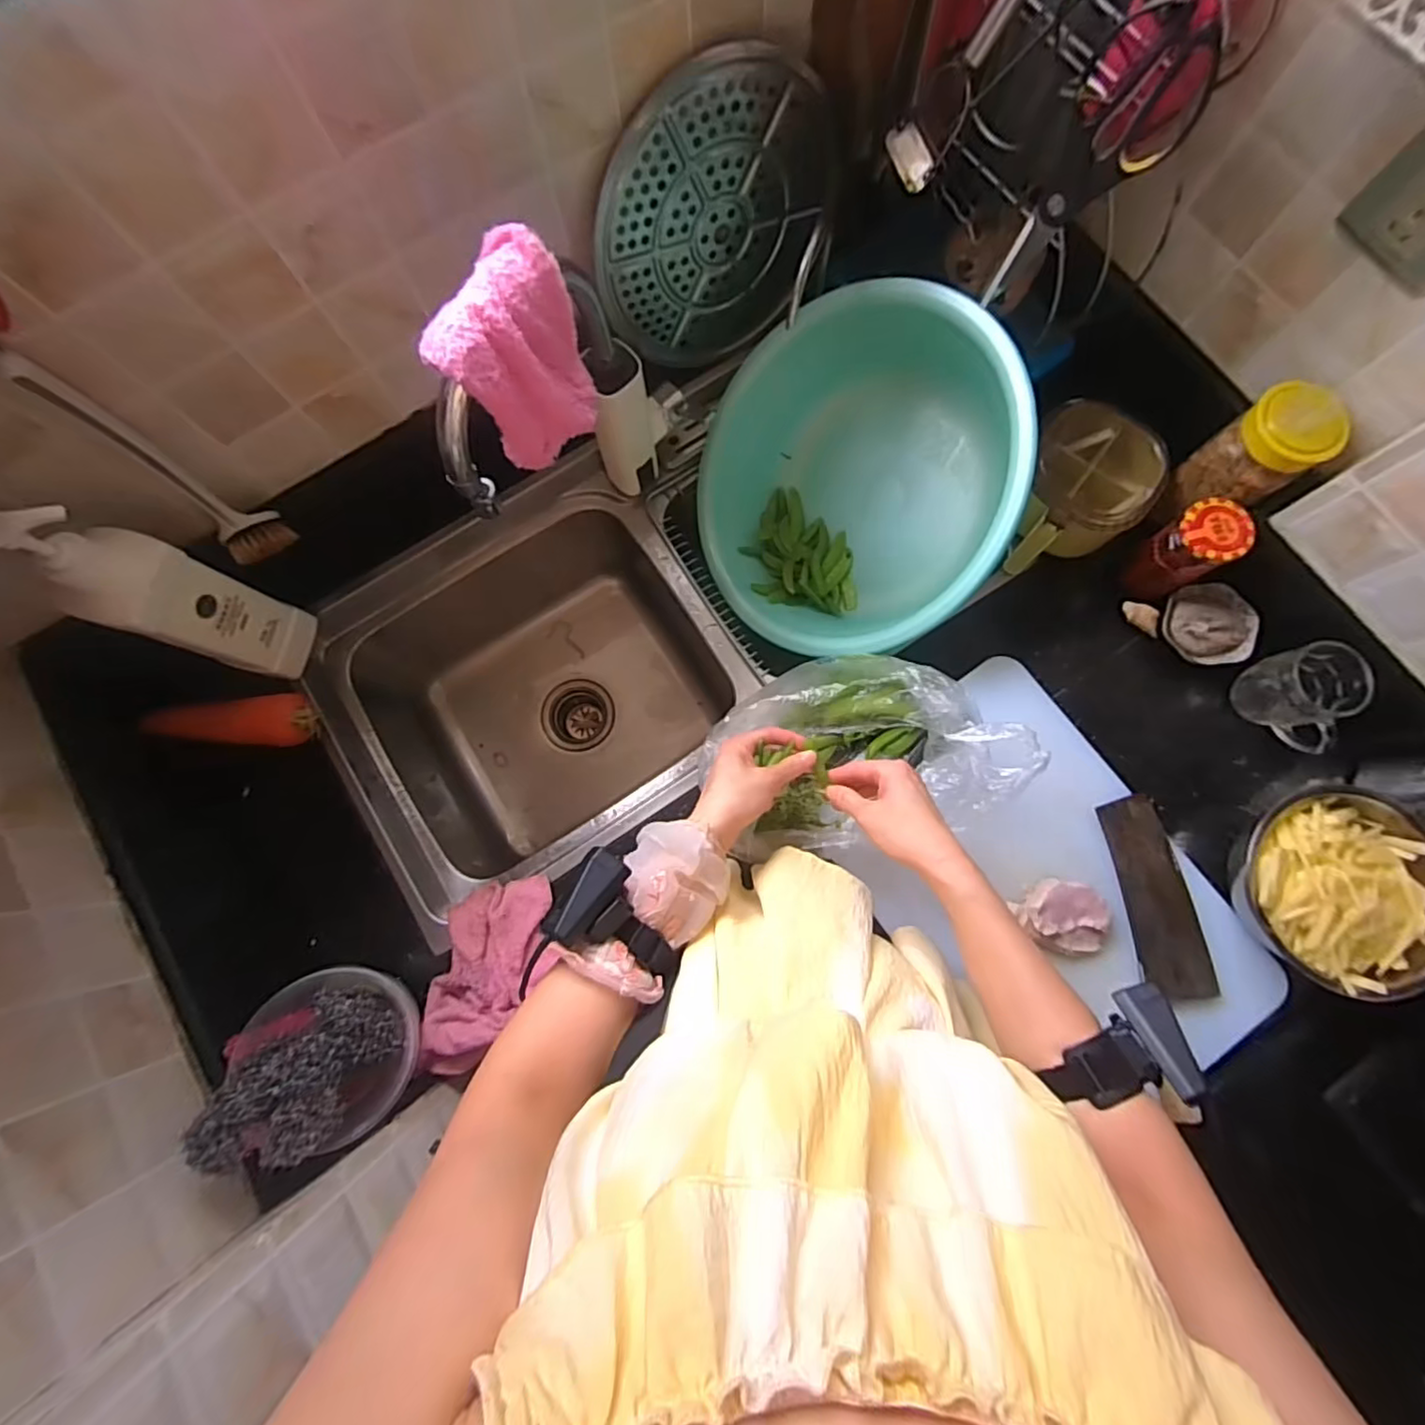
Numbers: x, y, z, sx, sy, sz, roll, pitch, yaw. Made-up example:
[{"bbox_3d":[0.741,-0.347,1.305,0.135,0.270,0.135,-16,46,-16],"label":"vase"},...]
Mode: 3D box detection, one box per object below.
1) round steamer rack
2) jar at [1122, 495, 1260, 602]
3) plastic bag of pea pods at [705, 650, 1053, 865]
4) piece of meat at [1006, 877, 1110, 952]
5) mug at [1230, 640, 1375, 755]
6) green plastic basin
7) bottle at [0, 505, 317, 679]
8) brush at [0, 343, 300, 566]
[{"bbox_3d":[0.004,-0.501,0.658,0.258,0.272,0.016,-14,63,-38],"label":"round steamer rack"},{"bbox_3d":[0.493,-0.168,0.664,0.061,0.107,0.062,0,79,1],"label":"jar"},{"bbox_3d":[0.133,0.025,0.621,0.267,0.129,0.179,-18,79,-2],"label":"plastic bag of pea pods"},{"bbox_3d":[0.352,0.203,0.626,0.087,0.027,0.067,20,80,5],"label":"piece of meat"},{"bbox_3d":[0.607,-0.018,0.649,0.068,0.094,0.095,-31,80,-5],"label":"mug"},{"bbox_3d":[0.160,-0.270,0.740,0.392,0.152,0.392,4,103,34],"label":"green plastic basin"},{"bbox_3d":[-0.488,-0.102,0.581,0.052,0.277,0.078,16,79,4],"label":"bottle"},{"bbox_3d":[-0.468,-0.202,0.539,0.051,0.237,0.053,35,82,8],"label":"brush"}]

